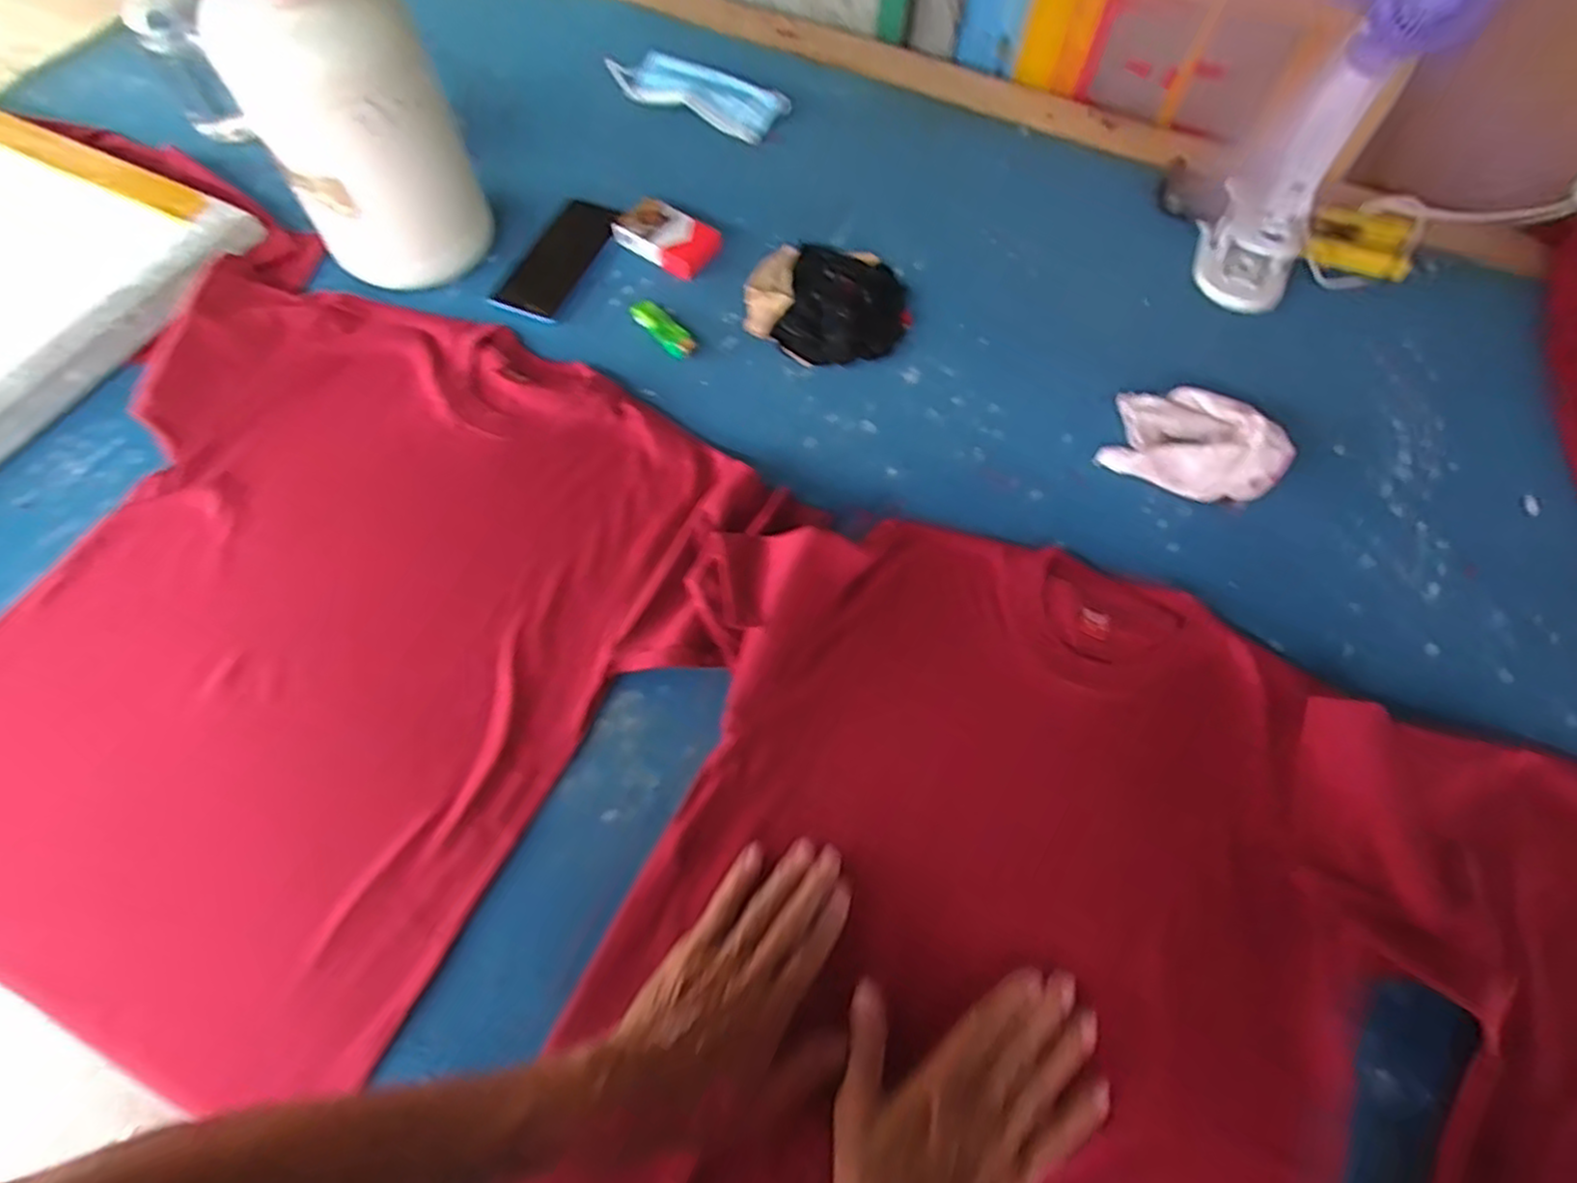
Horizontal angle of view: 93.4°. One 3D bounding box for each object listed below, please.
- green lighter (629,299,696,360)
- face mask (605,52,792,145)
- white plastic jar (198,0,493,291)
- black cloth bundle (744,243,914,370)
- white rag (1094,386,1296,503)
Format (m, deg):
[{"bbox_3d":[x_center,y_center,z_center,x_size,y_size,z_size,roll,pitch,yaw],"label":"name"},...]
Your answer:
[{"bbox_3d":[-0.119,-0.253,0.713,0.030,0.010,0.075,-38,69,-19],"label":"green lighter"},{"bbox_3d":[-0.107,-0.587,0.879,0.211,0.027,0.085,24,64,10],"label":"face mask"},{"bbox_3d":[-0.369,-0.402,0.635,0.127,0.269,0.126,1,62,-1],"label":"white plastic jar"},{"bbox_3d":[0.038,-0.290,0.732,0.155,0.021,0.159,-1,62,-2],"label":"black cloth bundle"},{"bbox_3d":[0.355,-0.133,0.640,0.136,0.057,0.093,28,65,12],"label":"white rag"}]

